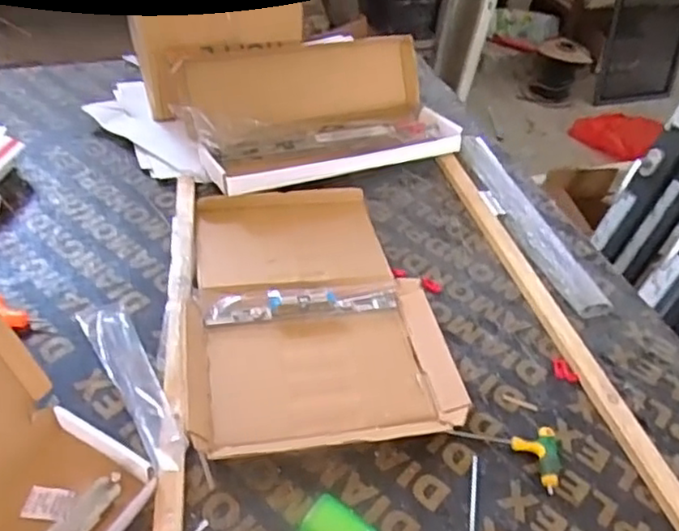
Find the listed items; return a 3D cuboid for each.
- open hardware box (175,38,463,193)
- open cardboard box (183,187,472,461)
[{"bbox_3d":[-0.026,-0.247,1.068,0.432,0.136,0.236,-17,47,-25],"label":"open hardware box"},{"bbox_3d":[-0.041,0.039,0.827,0.304,0.033,0.425,-3,42,-12],"label":"open cardboard box"}]

